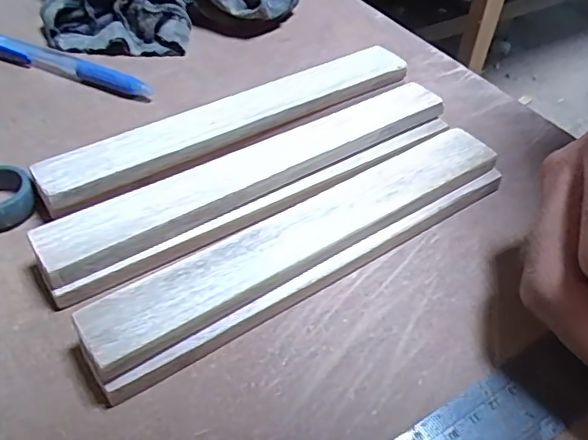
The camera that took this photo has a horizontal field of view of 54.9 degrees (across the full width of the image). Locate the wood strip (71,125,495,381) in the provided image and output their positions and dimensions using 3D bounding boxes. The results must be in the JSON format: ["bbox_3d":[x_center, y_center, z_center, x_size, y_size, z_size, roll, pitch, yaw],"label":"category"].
[{"bbox_3d":[0.008,0.008,0.236,0.192,0.022,0.031,-27,51,-26],"label":"wood strip"}]

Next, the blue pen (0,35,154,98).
[{"bbox_3d":[-0.142,-0.095,0.338,0.131,0.012,0.011,18,46,17],"label":"blue pen"}]

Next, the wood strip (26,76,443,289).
[{"bbox_3d":[-0.014,-0.023,0.264,0.206,0.020,0.030,-27,51,-26],"label":"wood strip"}]

